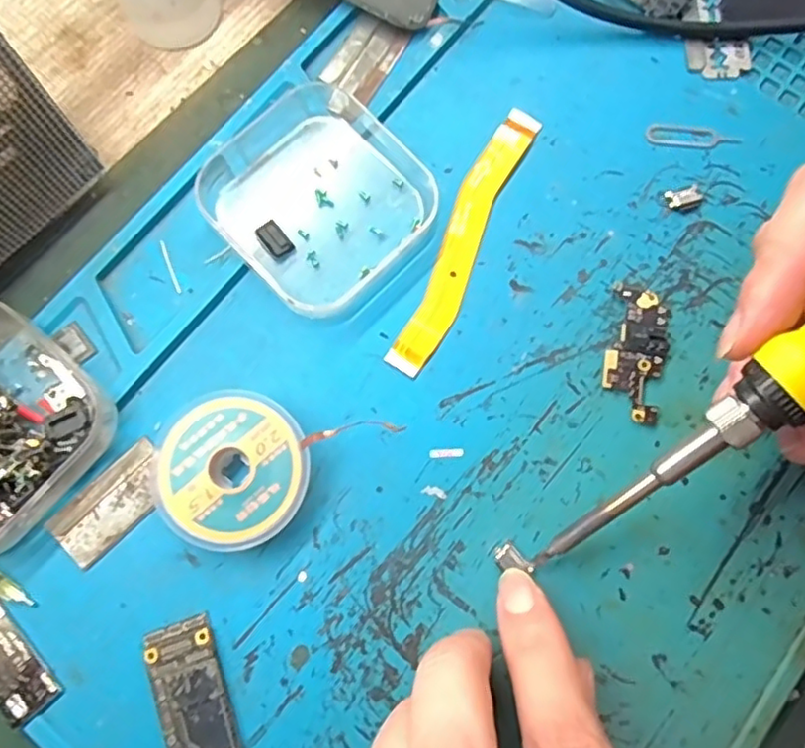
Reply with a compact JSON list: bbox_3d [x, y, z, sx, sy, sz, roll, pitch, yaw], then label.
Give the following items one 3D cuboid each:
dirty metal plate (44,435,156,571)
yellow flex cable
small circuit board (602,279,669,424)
[{"bbox_3d":[-0.088,0.039,0.191,0.038,0.004,0.019,-43,81,-9],"label":"dirty metal plate"},{"bbox_3d":[0.021,-0.046,0.211,0.015,0.004,0.100,23,78,5],"label":"yellow flex cable"},{"bbox_3d":[0.075,-0.007,0.202,0.018,0.004,0.043,9,77,2],"label":"small circuit board"}]

